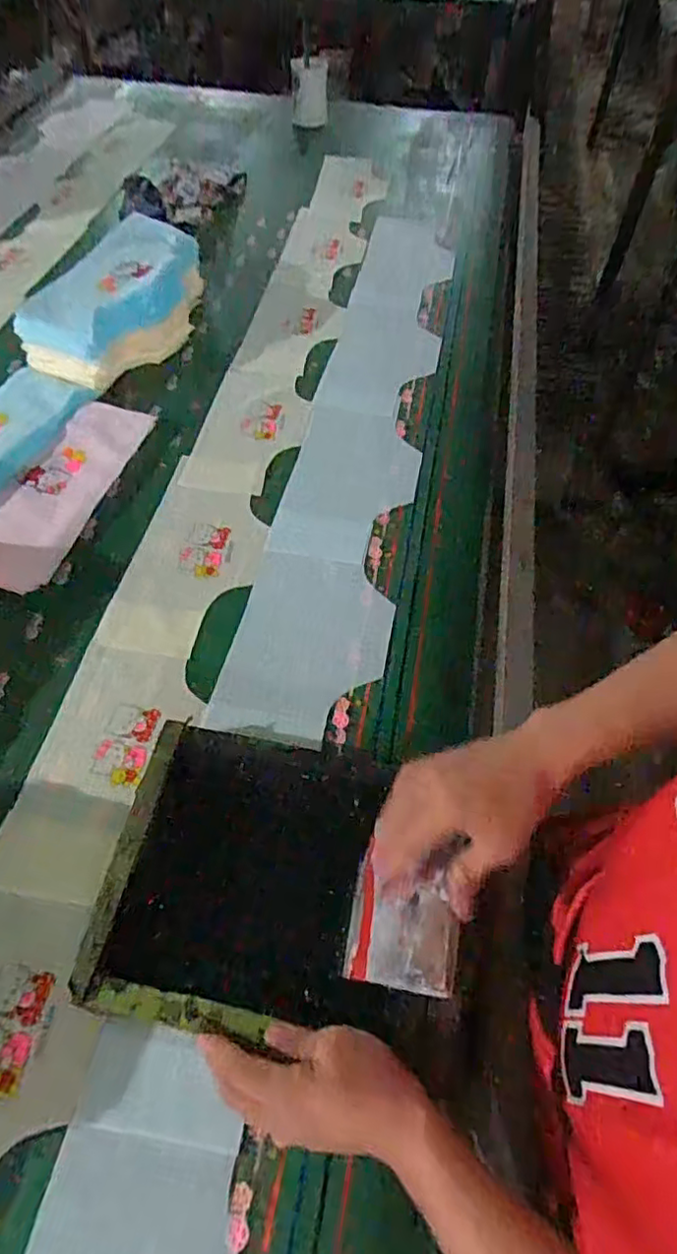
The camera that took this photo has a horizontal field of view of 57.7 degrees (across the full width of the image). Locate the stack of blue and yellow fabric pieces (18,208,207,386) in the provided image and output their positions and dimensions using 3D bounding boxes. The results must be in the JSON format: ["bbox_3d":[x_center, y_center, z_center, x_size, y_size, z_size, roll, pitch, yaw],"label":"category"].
[{"bbox_3d":[-0.314,-0.491,0.927,0.141,0.106,0.321,24,62,13],"label":"stack of blue and yellow fabric pieces"}]

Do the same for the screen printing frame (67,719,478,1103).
[{"bbox_3d":[-0.044,0.204,0.501,0.268,0.033,0.224,9,60,5],"label":"screen printing frame"}]

